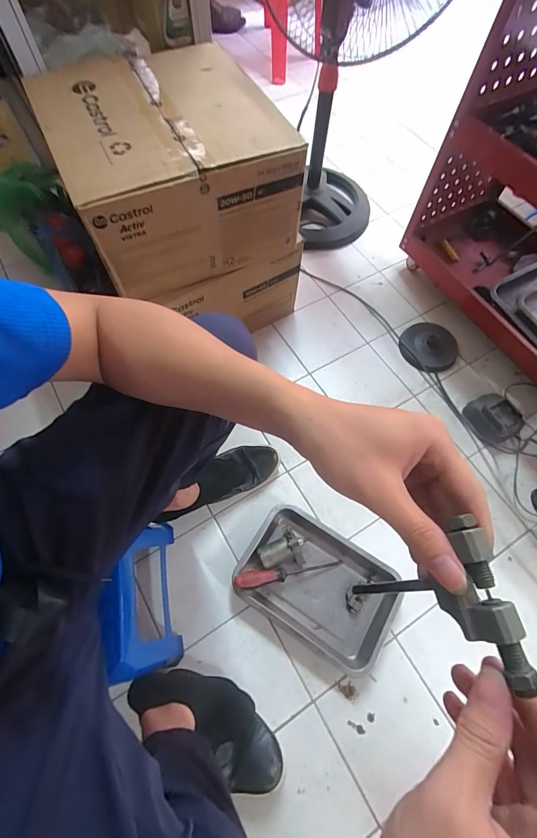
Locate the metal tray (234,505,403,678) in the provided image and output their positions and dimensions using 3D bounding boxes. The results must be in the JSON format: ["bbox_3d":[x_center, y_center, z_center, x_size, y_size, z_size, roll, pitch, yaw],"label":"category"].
[{"bbox_3d":[0.100,0.339,0.731,0.311,0.044,0.216,30,70,14],"label":"metal tray"}]

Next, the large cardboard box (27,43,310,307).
[{"bbox_3d":[-0.190,-0.512,0.731,0.400,0.241,0.373,-23,69,-11],"label":"large cardboard box"}]

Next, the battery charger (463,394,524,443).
[{"bbox_3d":[0.568,-0.002,0.898,0.097,0.068,0.123,-23,68,-8],"label":"battery charger"}]

